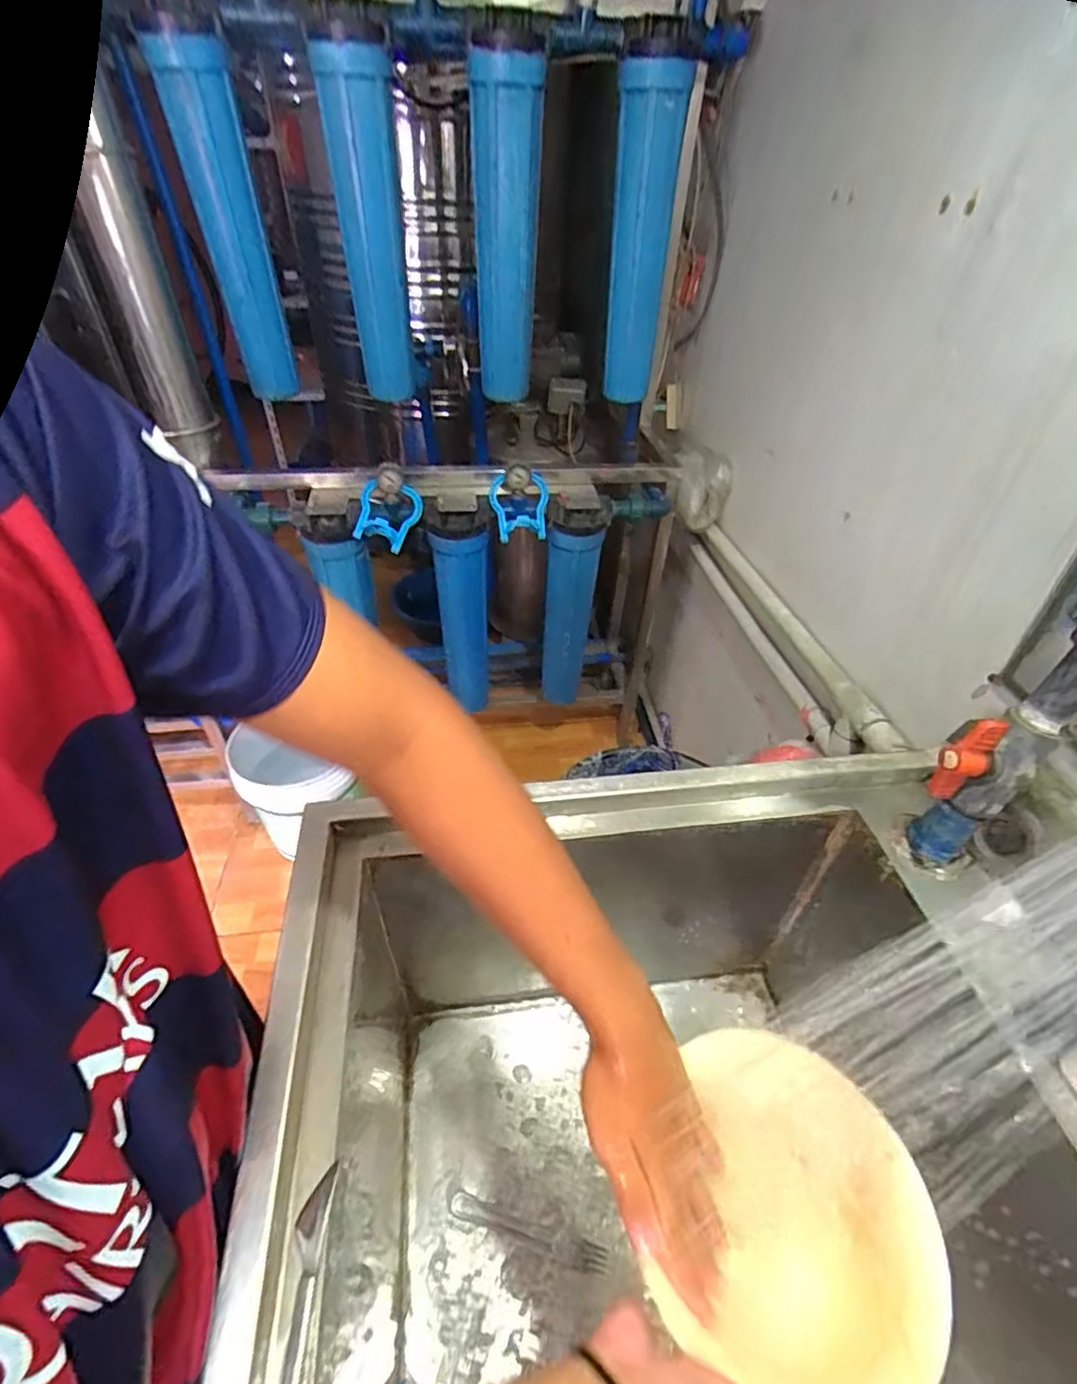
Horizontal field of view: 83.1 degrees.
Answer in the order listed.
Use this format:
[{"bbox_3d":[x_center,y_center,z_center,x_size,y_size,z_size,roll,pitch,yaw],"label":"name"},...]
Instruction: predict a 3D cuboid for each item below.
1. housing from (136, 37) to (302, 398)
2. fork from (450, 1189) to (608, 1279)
[{"bbox_3d":[-0.539,-0.787,1.076,0.100,0.499,0.130,-18,45,-20],"label":"housing"},{"bbox_3d":[-0.013,0.590,0.666,0.175,0.009,0.026,13,43,13],"label":"fork"}]

